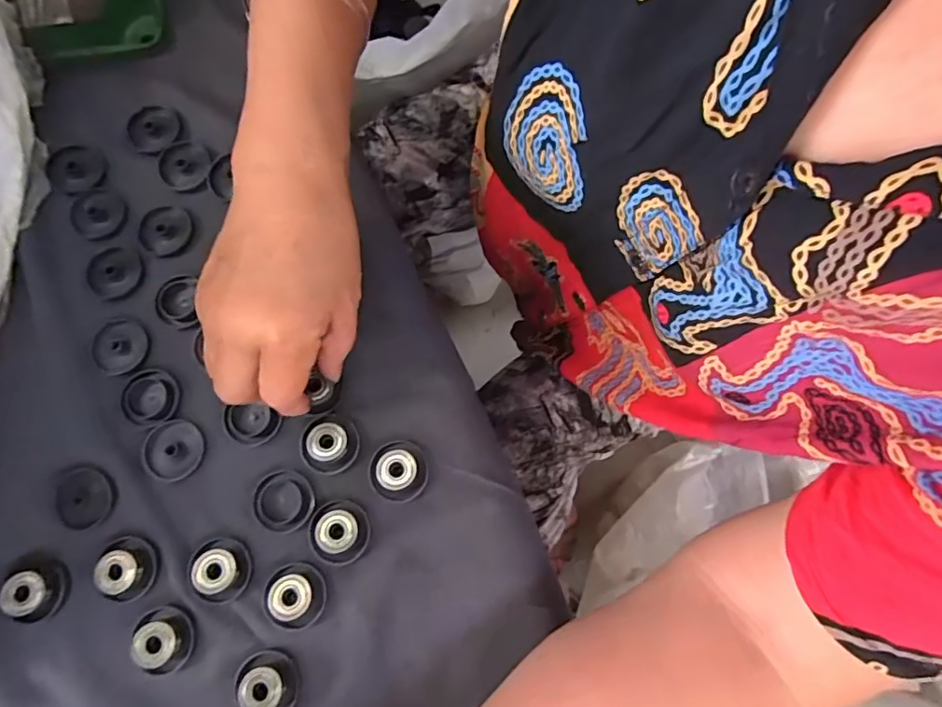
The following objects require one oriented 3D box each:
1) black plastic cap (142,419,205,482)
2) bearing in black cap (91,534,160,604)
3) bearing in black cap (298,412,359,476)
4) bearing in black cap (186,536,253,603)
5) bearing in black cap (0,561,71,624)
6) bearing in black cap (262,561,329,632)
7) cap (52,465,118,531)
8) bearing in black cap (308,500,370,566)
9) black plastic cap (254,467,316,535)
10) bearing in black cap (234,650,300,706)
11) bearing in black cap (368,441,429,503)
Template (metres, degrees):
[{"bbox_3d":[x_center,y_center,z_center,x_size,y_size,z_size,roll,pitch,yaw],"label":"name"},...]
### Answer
[{"bbox_3d":[-0.171,0.055,0.312,0.034,0.004,0.033,0,77,0],"label":"black plastic cap"},{"bbox_3d":[-0.188,0.117,0.296,0.027,0.013,0.033,-17,78,-3],"label":"bearing in black cap"},{"bbox_3d":[-0.081,0.051,0.309,0.033,0.011,0.033,0,77,0],"label":"bearing in black cap"},{"bbox_3d":[-0.139,0.118,0.294,0.035,0.015,0.033,-18,78,-4],"label":"bearing in black cap"},{"bbox_3d":[-0.235,0.128,0.293,0.028,0.011,0.028,0,77,0],"label":"bearing in black cap"},{"bbox_3d":[-0.096,0.130,0.290,0.034,0.013,0.033,-19,78,-4],"label":"bearing in black cap"},{"bbox_3d":[-0.217,0.080,0.305,0.031,0.004,0.033,-16,78,-3],"label":"cap"},{"bbox_3d":[-0.073,0.098,0.297,0.033,0.013,0.032,0,77,0],"label":"bearing in black cap"},{"bbox_3d":[-0.106,0.083,0.307,0.033,0.004,0.033,-18,78,-4],"label":"black plastic cap"},{"bbox_3d":[-0.105,0.171,0.281,0.027,0.013,0.033,-41,80,-8],"label":"bearing in black cap"},{"bbox_3d":[-0.041,0.066,0.305,0.032,0.012,0.032,0,77,0],"label":"bearing in black cap"}]

